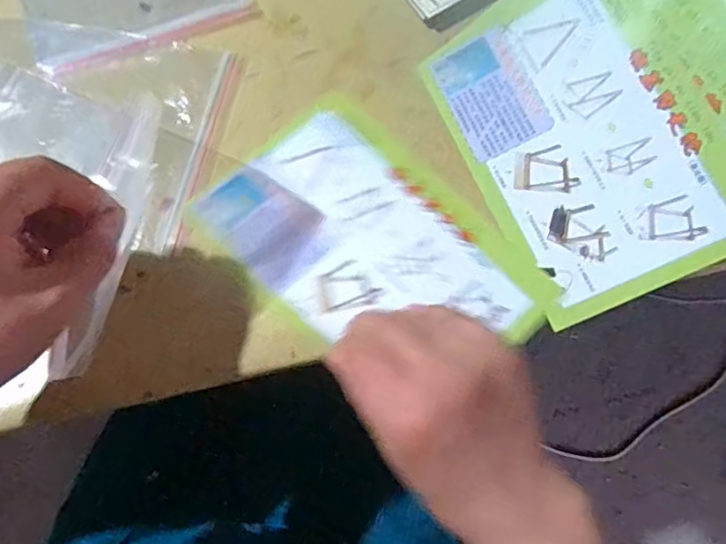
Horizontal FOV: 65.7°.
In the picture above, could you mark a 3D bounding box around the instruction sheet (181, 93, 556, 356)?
[{"bbox_3d":[0.006,-0.015,0.360,0.128,0.005,0.206,-43,78,-12],"label":"instruction sheet"}]

